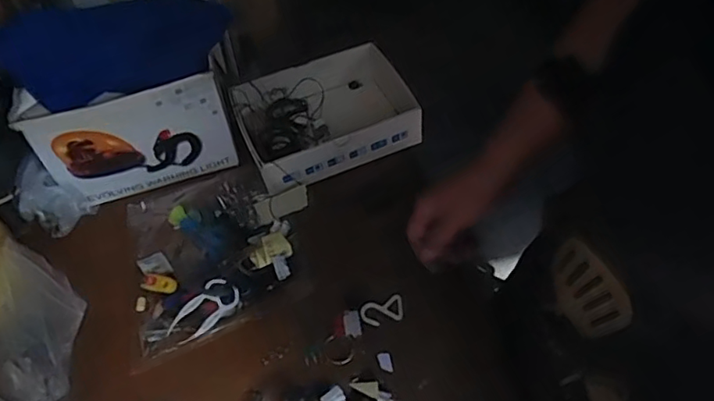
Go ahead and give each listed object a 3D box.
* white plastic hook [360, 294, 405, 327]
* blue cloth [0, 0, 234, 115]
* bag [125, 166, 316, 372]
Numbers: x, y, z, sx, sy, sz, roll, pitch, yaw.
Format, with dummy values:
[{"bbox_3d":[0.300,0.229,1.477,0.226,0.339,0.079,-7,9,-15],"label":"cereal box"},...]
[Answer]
[{"bbox_3d":[0.026,0.110,0.551,0.044,0.004,0.027,-14,51,-8],"label":"white plastic hook"},{"bbox_3d":[-0.251,-0.165,0.575,0.227,0.023,0.105,-24,87,-17],"label":"blue cloth"},{"bbox_3d":[-0.159,0.054,0.592,0.173,0.026,0.195,-19,52,-13],"label":"bag"}]

